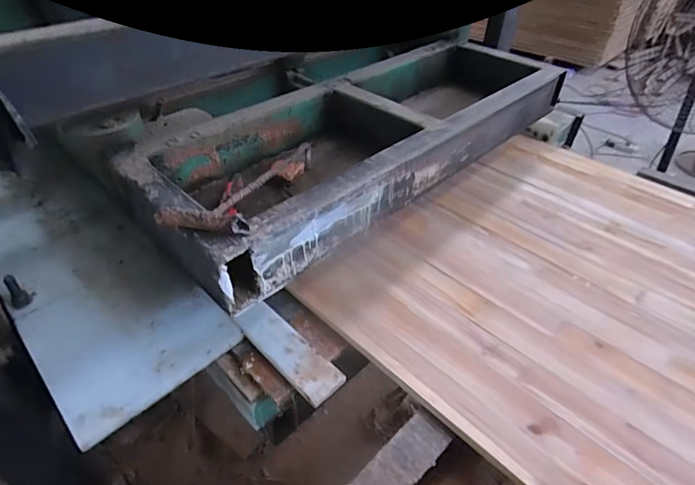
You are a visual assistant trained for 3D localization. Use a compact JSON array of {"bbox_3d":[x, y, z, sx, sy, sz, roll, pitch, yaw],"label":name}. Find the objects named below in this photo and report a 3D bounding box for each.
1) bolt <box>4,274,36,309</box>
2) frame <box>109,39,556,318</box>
[{"bbox_3d":[-0.545,0.081,0.706,0.038,0.048,0.034,31,47,30],"label":"bolt"},{"bbox_3d":[0.074,-0.249,0.928,0.368,0.127,1.045,33,50,31],"label":"frame"}]

